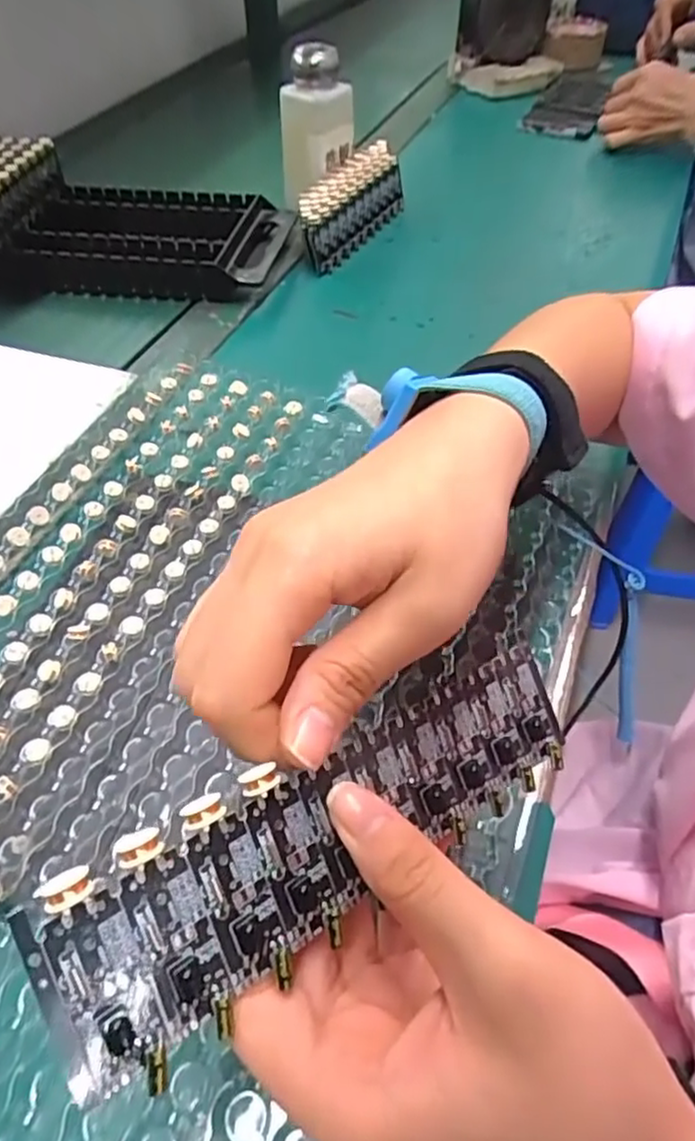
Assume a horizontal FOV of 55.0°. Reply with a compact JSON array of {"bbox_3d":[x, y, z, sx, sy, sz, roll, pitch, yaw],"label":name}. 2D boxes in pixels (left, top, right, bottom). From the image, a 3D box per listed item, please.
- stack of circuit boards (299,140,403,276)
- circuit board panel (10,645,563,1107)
[{"bbox_3d":[0.002,-0.327,0.601,0.038,0.054,0.156,23,54,21],"label":"stack of circuit boards"},{"bbox_3d":[0.004,0.064,0.177,0.160,0.005,0.045,-20,89,-36],"label":"circuit board panel"}]

